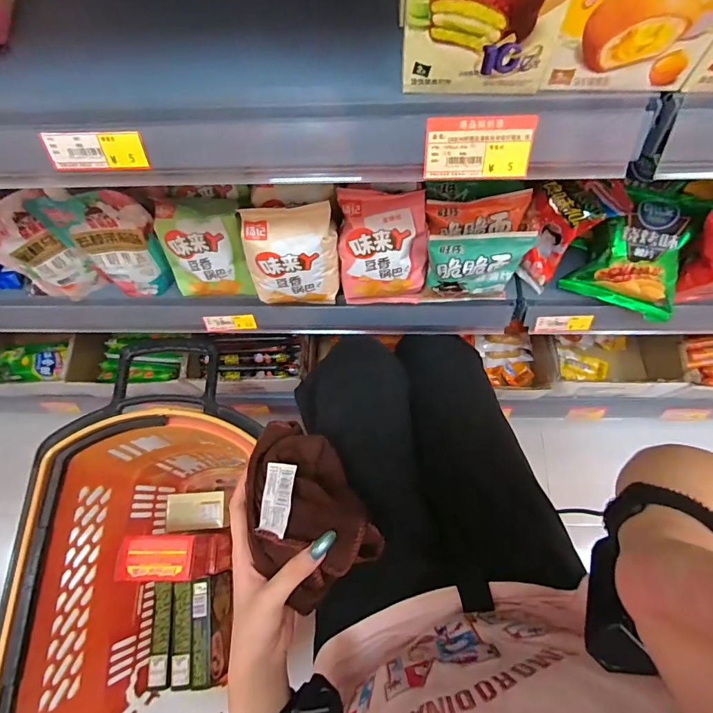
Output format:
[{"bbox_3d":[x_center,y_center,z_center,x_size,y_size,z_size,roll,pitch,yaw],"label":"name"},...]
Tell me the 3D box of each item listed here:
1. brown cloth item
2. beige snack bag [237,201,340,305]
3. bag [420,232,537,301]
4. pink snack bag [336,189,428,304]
[{"bbox_3d":[-0.047,0.122,0.346,0.089,0.053,0.137,-29,72,-7],"label":"brown cloth item"},{"bbox_3d":[-0.070,-0.104,0.452,0.098,0.123,0.045,-4,53,1],"label":"beige snack bag"},{"bbox_3d":[0.127,-0.092,0.459,0.100,0.108,0.023,-1,71,2],"label":"bag"},{"bbox_3d":[0.030,-0.112,0.465,0.096,0.141,0.042,-2,46,4],"label":"pink snack bag"}]

